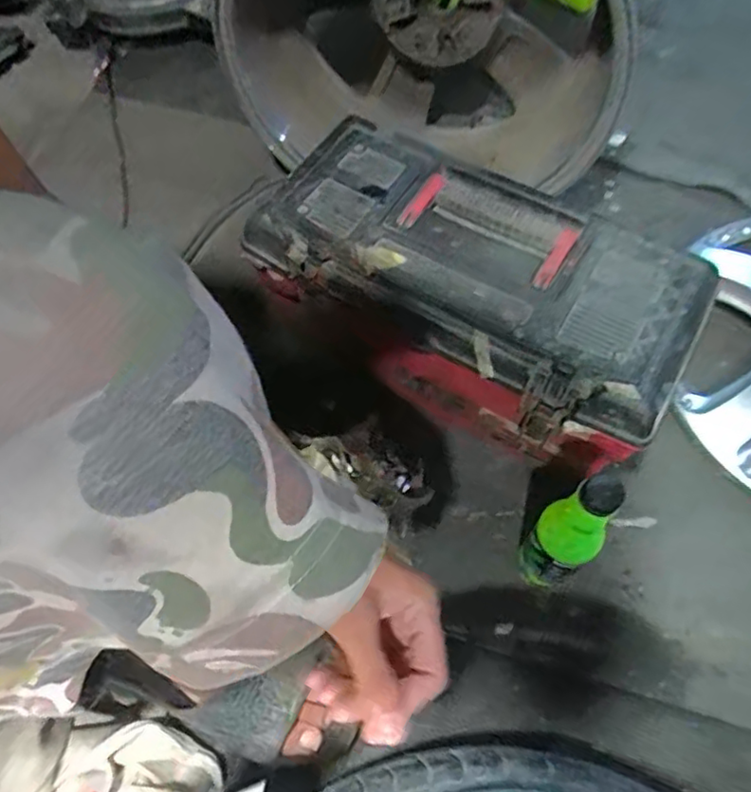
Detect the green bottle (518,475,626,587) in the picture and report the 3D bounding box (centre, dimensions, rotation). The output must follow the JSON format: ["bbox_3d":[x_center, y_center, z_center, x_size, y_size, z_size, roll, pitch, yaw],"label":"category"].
[{"bbox_3d":[0.166,0.122,0.548,0.048,0.200,0.053,-37,68,-18],"label":"green bottle"}]

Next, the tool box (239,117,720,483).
[{"bbox_3d":[0.092,-0.094,0.640,0.408,0.177,0.200,31,66,15],"label":"tool box"}]

